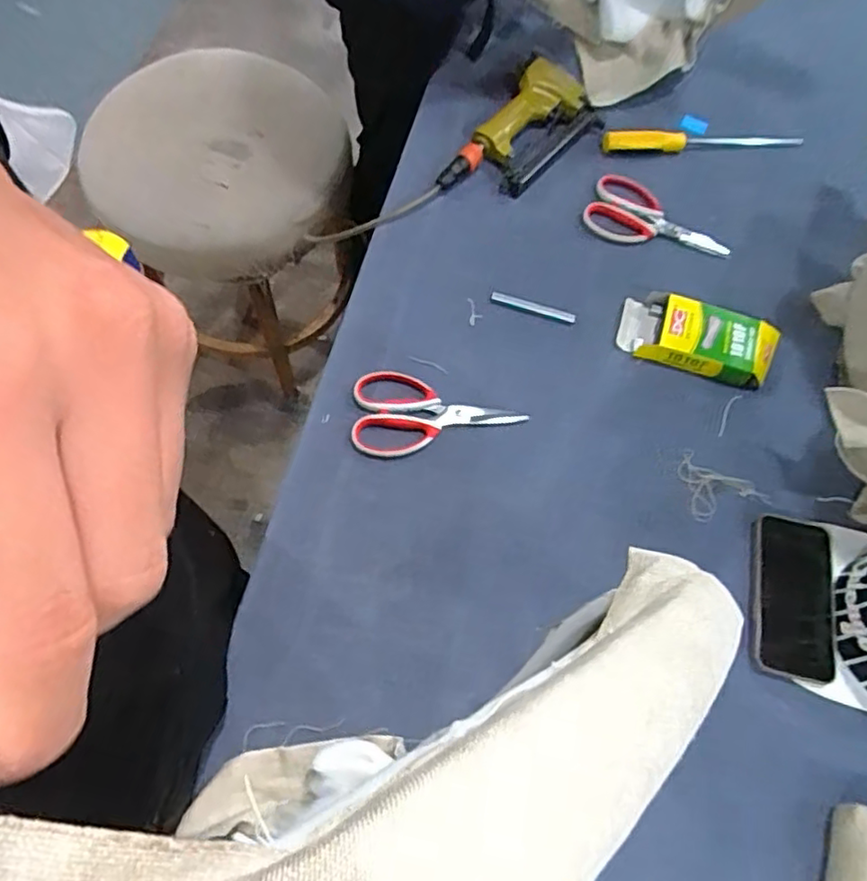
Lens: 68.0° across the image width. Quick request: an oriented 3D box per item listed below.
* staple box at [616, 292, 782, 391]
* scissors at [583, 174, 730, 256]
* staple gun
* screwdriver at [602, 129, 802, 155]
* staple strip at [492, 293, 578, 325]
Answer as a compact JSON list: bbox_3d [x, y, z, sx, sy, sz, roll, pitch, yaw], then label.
[{"bbox_3d":[0.314,-0.124,0.764,0.178,0.038,0.088,16,67,5],"label":"staple box"},{"bbox_3d":[0.294,-0.283,0.839,0.190,0.018,0.104,26,68,9],"label":"scissors"},{"bbox_3d":[0.117,-0.409,0.865,0.125,0.074,0.256,37,70,13],"label":"staple gun"},{"bbox_3d":[0.368,-0.412,0.884,0.264,0.028,0.022,0,67,-2],"label":"screwdriver"},{"bbox_3d":[0.121,-0.161,0.782,0.104,0.005,0.014,19,67,6],"label":"staple strip"}]

